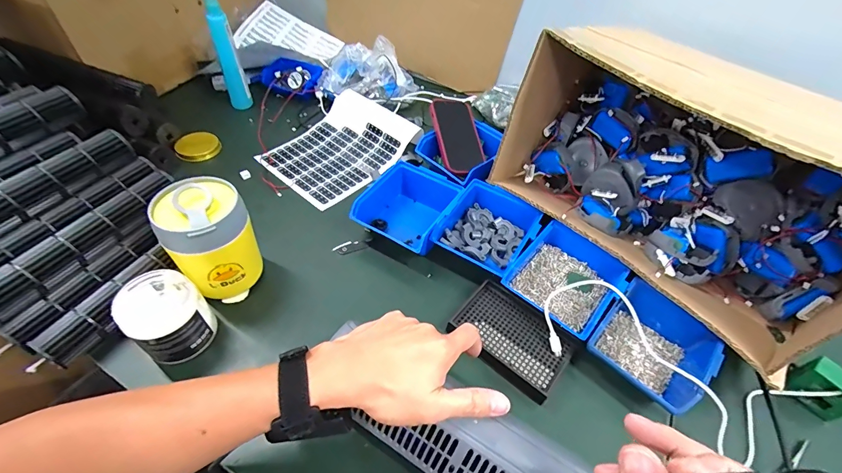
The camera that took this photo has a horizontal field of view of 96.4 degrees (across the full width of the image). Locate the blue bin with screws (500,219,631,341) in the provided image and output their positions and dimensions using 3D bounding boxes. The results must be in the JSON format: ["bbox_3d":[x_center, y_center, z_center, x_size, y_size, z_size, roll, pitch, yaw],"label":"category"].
[{"bbox_3d":[0.187,0.057,0.486,0.116,0.055,0.126,35,54,23],"label":"blue bin with screws"}]

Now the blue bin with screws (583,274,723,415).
[{"bbox_3d":[0.269,0.126,0.440,0.110,0.057,0.122,38,56,25],"label":"blue bin with screws"}]

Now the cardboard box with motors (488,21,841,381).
[{"bbox_3d":[0.331,-0.072,0.482,0.238,0.240,0.418,-33,59,-29],"label":"cardboard box with motors"}]

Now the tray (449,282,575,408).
[{"bbox_3d":[0.109,0.117,0.449,0.132,0.026,0.094,34,54,22],"label":"tray"}]

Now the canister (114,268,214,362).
[{"bbox_3d":[-0.275,0.087,0.410,0.075,0.076,0.071,3,48,-3],"label":"canister"}]

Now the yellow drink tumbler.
[{"bbox_3d":[-0.244,0.012,0.451,0.085,0.151,0.081,3,48,-3],"label":"yellow drink tumbler"}]

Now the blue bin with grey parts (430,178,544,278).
[{"bbox_3d":[0.098,-0.011,0.539,0.115,0.056,0.131,27,51,17],"label":"blue bin with grey parts"}]

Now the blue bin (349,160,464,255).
[{"bbox_3d":[-0.020,-0.034,0.554,0.119,0.063,0.123,25,51,16],"label":"blue bin"}]

